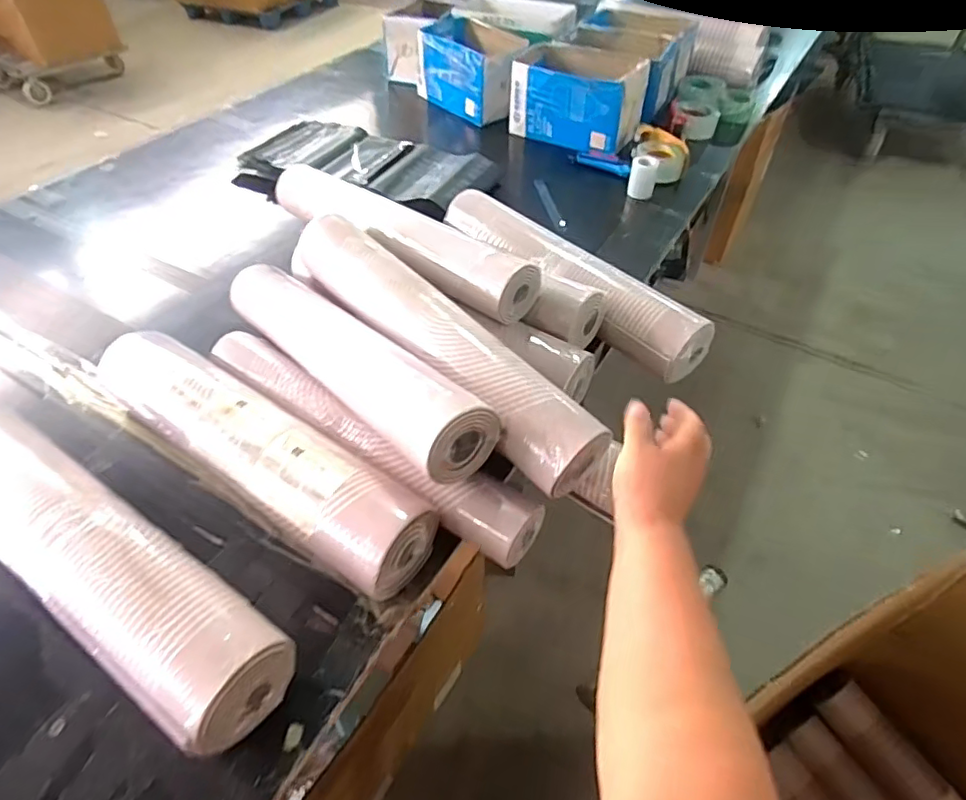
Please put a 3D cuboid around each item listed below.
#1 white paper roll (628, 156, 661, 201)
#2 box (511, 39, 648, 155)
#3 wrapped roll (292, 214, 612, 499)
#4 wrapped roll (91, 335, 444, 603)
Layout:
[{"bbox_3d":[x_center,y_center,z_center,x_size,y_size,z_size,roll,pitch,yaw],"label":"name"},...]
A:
[{"bbox_3d":[0.330,-0.461,1.162,0.055,0.075,0.051,10,48,10],"label":"white paper roll"},{"bbox_3d":[0.223,-0.711,1.334,0.298,0.156,0.229,14,49,13],"label":"box"},{"bbox_3d":[-0.070,-0.087,0.685,0.088,0.085,0.513,-34,55,-27],"label":"wrapped roll"},{"bbox_3d":[-0.278,0.054,0.666,0.496,0.108,0.105,27,53,23],"label":"wrapped roll"}]

